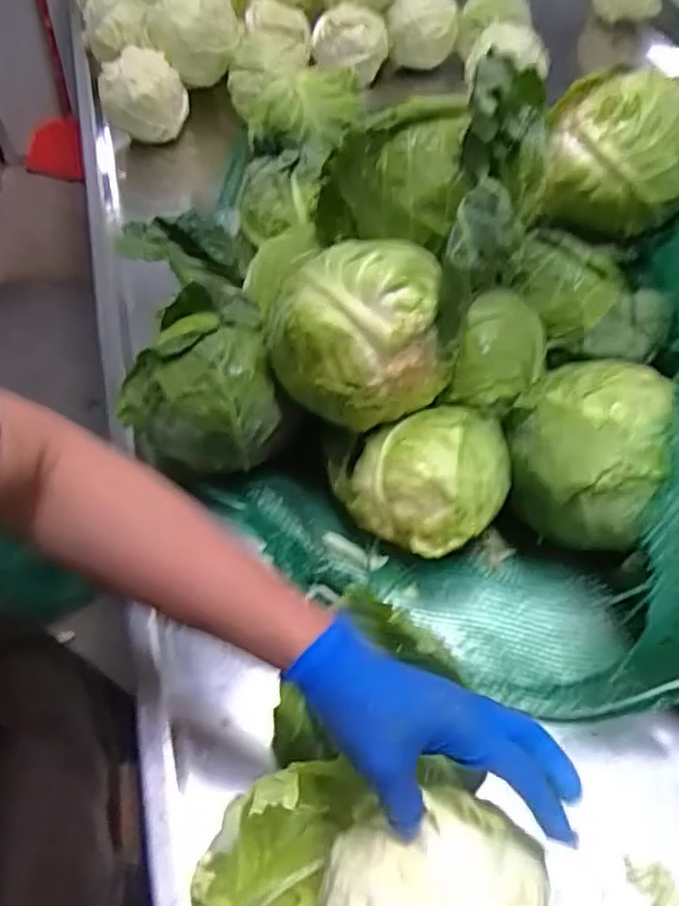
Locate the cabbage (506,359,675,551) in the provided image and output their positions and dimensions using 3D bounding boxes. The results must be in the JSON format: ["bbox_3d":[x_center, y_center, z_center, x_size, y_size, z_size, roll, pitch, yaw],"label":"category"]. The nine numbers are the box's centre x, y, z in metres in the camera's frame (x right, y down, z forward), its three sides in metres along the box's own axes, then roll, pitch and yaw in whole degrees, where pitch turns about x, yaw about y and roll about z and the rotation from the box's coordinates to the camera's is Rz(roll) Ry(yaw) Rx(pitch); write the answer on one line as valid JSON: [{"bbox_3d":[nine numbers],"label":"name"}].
[{"bbox_3d":[0.196,-0.008,0.564,0.114,0.113,0.133,10,55,8],"label":"cabbage"}]

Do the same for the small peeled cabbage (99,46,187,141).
[{"bbox_3d":[-0.279,-0.517,0.983,0.100,0.095,0.096,0,54,0],"label":"small peeled cabbage"}]

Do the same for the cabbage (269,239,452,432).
[{"bbox_3d":[0.011,-0.104,0.549,0.135,0.108,0.129,0,54,0],"label":"cabbage"}]

